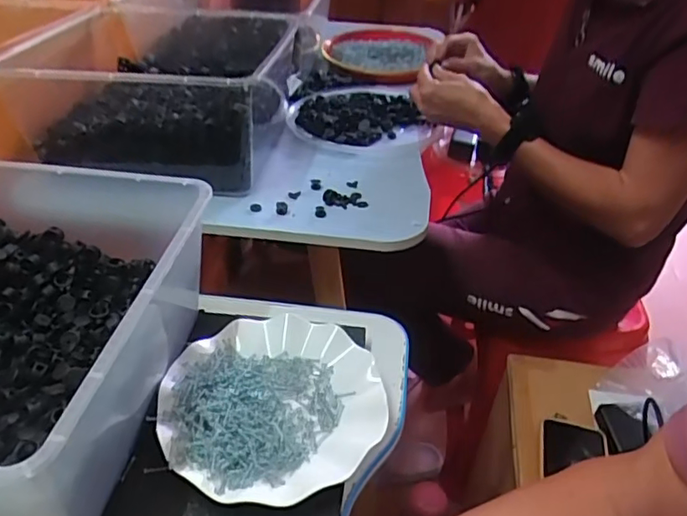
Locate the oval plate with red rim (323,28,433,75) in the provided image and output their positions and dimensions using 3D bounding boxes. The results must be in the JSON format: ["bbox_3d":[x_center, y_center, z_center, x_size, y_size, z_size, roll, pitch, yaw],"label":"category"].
[{"bbox_3d":[0.069,-0.398,1.060,0.183,0.024,0.269,11,40,11],"label":"oval plate with red rim"}]

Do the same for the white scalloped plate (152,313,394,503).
[{"bbox_3d":[-0.059,0.119,0.477,0.177,0.031,0.177,-2,39,-4],"label":"white scalloped plate"}]

